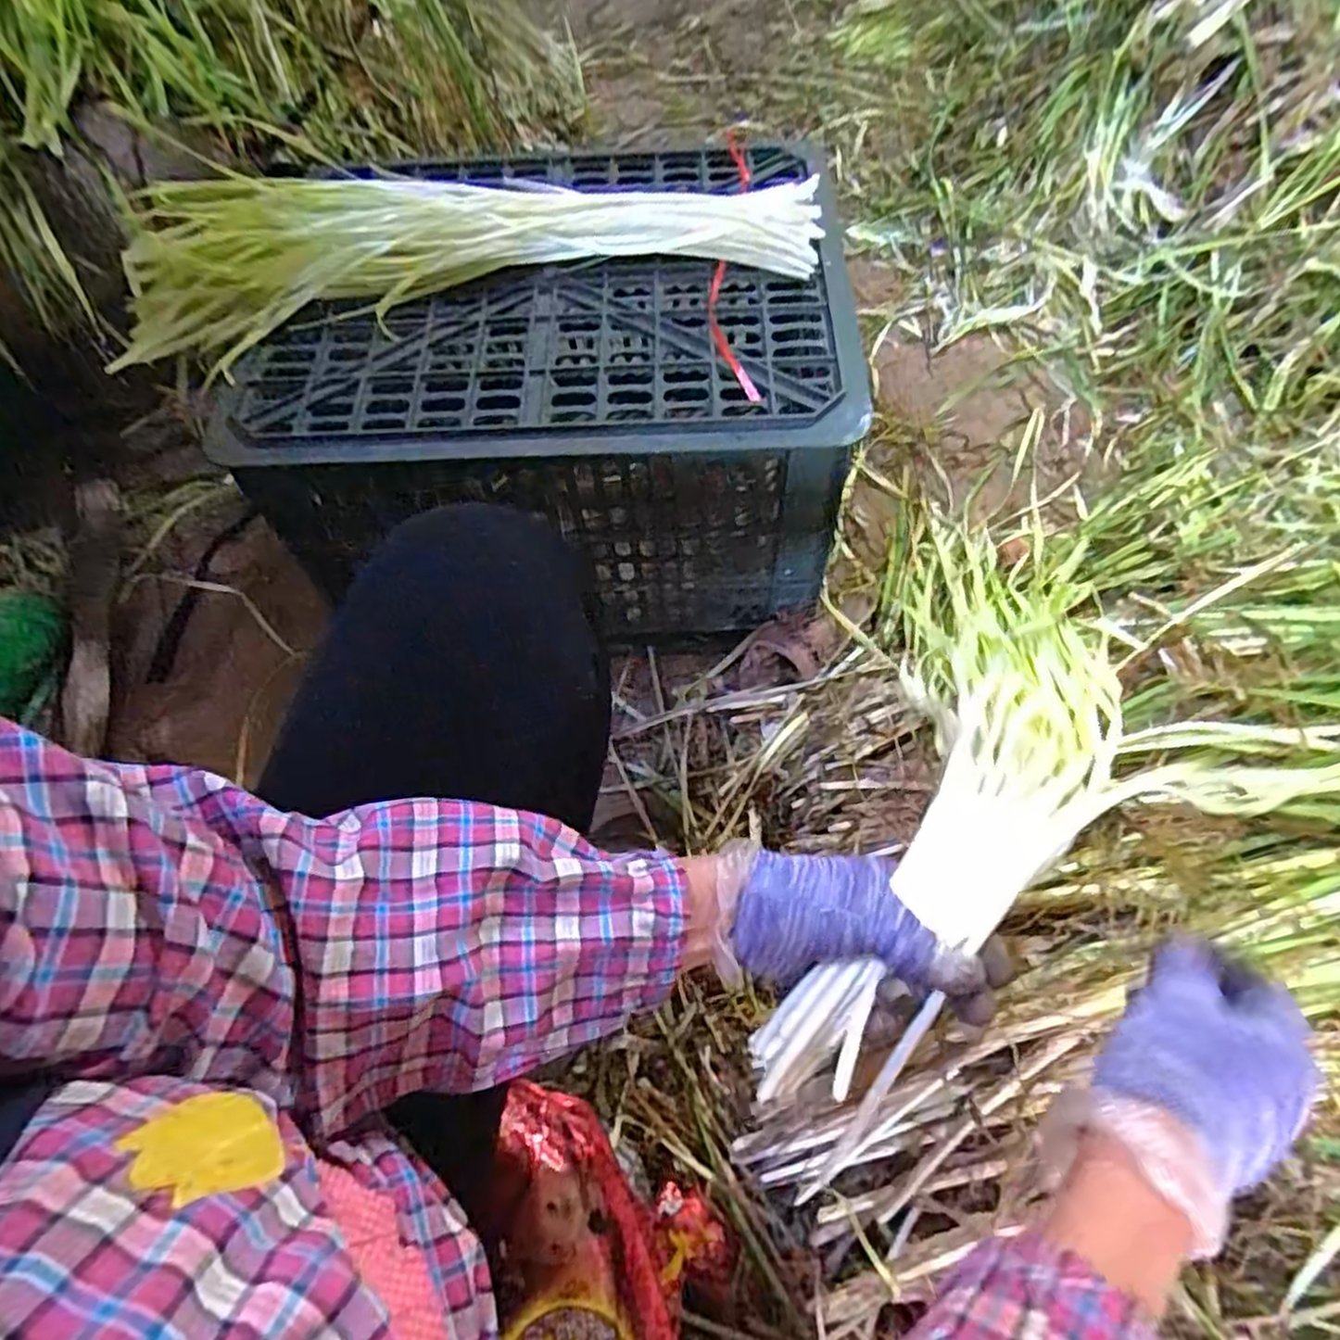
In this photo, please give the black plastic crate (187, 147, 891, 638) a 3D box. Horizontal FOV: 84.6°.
[{"bbox_3d":[-0.097,-0.252,0.725,0.484,0.270,0.343,-1,63,2],"label":"black plastic crate"}]

